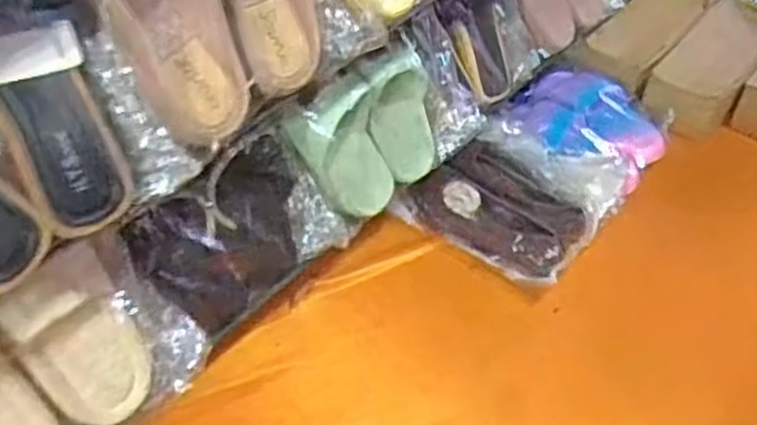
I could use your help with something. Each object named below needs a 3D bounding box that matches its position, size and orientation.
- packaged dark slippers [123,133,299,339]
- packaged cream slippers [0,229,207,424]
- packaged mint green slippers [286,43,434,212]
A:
[{"bbox_3d":[-0.151,0.025,0.766,0.178,0.156,0.060,-35,30,-26],"label":"packaged dark slippers"},{"bbox_3d":[-0.269,0.143,0.636,0.082,0.188,0.242,9,44,31],"label":"packaged cream slippers"},{"bbox_3d":[-0.008,-0.082,0.843,0.181,0.158,0.072,-37,28,-32],"label":"packaged mint green slippers"}]

